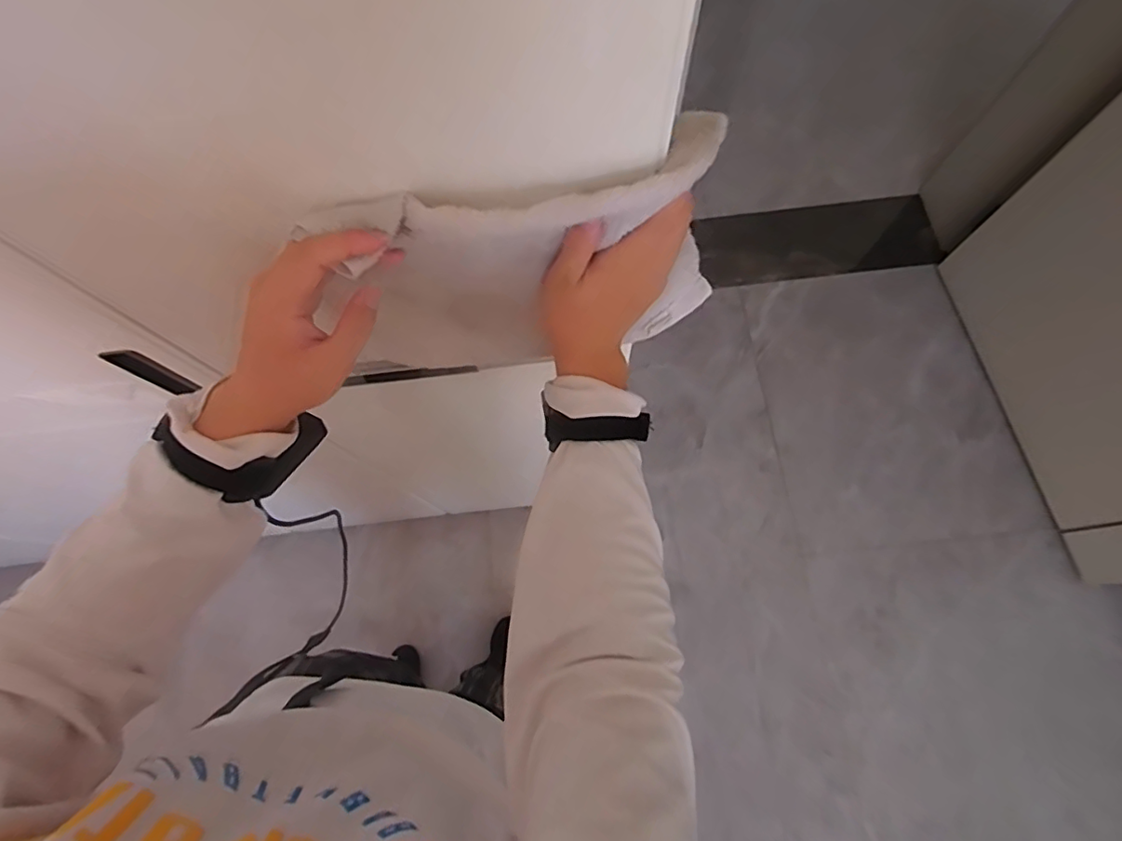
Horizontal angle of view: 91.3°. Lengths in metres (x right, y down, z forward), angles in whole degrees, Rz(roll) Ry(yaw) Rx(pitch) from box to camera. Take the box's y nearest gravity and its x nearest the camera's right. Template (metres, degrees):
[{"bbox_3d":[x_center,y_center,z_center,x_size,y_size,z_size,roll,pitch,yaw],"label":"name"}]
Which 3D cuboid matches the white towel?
[{"bbox_3d":[-0.025,-0.101,0.420,0.283,0.228,0.049,-10,75,-2],"label":"white towel"}]

